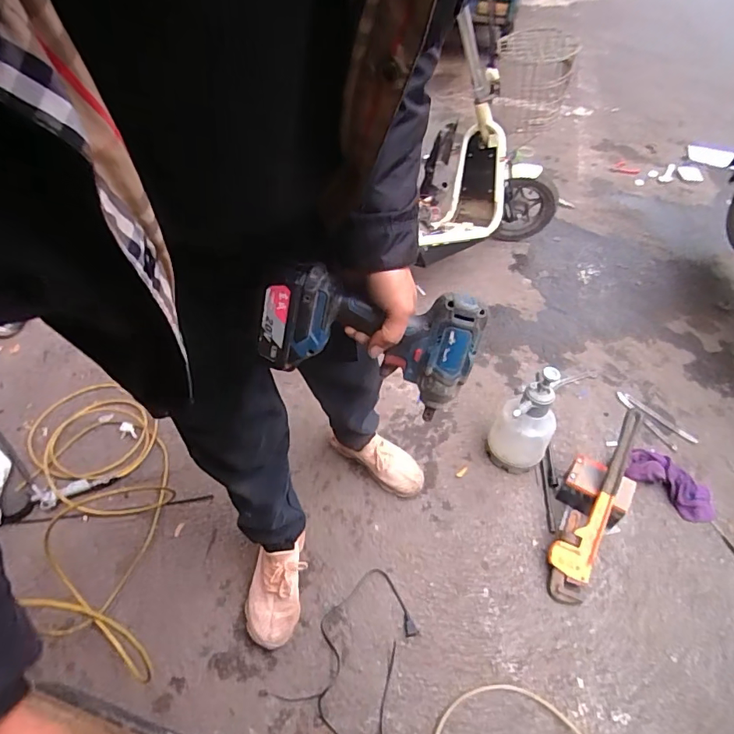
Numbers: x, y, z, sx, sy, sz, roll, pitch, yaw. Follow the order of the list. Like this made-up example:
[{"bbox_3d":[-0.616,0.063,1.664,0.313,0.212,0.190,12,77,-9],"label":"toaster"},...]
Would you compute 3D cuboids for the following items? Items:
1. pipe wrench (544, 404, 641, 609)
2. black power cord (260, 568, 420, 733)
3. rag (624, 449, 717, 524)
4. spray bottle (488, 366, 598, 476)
[{"bbox_3d":[0.574,0.332,1.181,0.101,0.047,0.515,28,74,21],"label":"pipe wrench"},{"bbox_3d":[-0.014,0.608,1.021,0.253,0.018,0.336,25,54,19],"label":"black power cord"},{"bbox_3d":[0.829,0.321,1.301,0.231,0.048,0.141,27,54,20],"label":"rag"},{"bbox_3d":[0.418,0.141,1.236,0.157,0.331,0.122,17,52,14],"label":"spray bottle"}]

